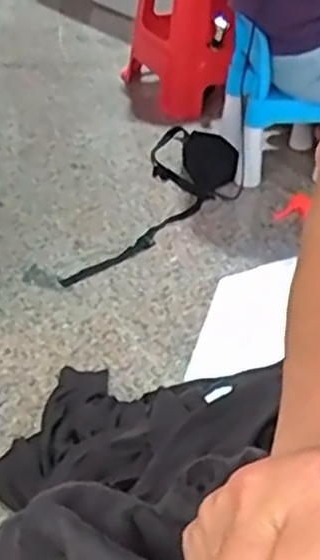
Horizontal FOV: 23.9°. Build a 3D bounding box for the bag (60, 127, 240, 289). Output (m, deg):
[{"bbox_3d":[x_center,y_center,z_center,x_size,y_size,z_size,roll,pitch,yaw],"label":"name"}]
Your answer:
[{"bbox_3d":[0.030,-0.195,1.847,0.262,0.044,0.771,12,37,12],"label":"bag"}]

